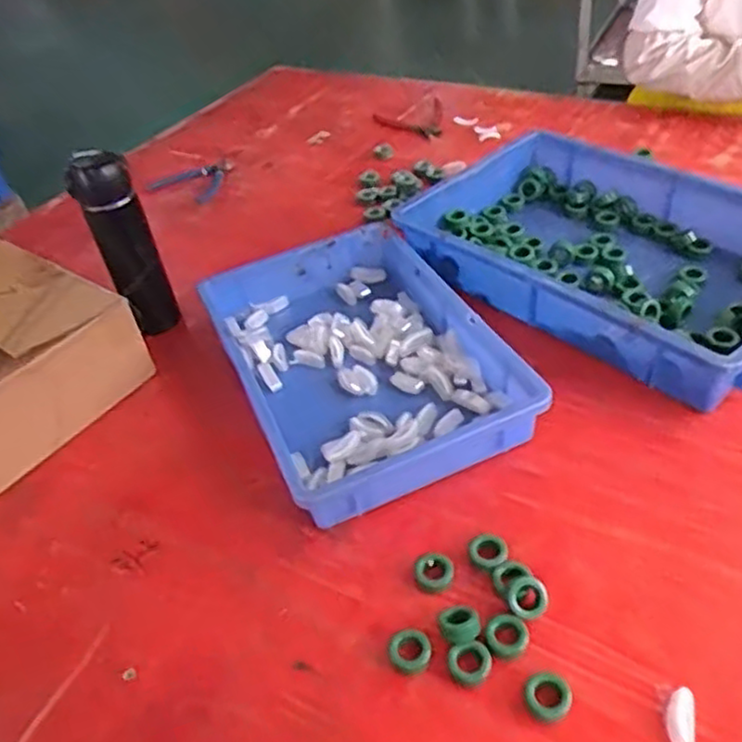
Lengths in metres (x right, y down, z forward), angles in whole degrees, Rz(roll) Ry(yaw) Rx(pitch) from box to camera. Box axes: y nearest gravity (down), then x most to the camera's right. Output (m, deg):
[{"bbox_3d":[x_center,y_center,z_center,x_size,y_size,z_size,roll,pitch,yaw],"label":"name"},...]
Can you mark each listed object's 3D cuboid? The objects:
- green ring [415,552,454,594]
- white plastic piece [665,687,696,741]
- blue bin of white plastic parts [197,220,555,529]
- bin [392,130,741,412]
[{"bbox_3d":[0.051,0.159,0.568,0.031,0.006,0.034,-4,41,4],"label":"green ring"},{"bbox_3d":[0.204,0.229,0.468,0.018,0.007,0.037,7,43,16],"label":"white plastic piece"},{"bbox_3d":[-0.014,-0.018,0.736,0.242,0.057,0.357,-20,43,-14],"label":"blue bin of white plastic parts"},{"bbox_3d":[0.282,-0.144,0.830,0.301,0.077,0.436,-33,47,-27],"label":"bin"}]

